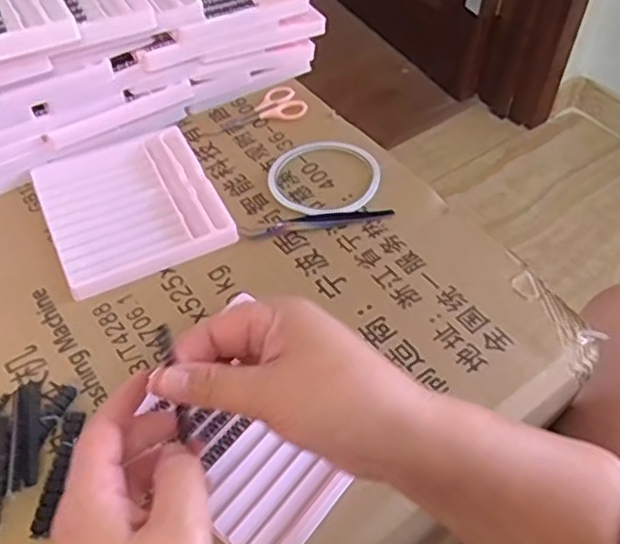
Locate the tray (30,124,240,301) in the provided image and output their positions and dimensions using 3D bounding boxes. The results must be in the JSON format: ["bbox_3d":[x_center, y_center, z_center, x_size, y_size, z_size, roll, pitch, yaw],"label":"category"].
[{"bbox_3d":[-0.147,-0.057,0.532,0.130,0.013,0.148,-22,54,-17],"label":"tray"}]

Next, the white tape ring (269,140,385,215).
[{"bbox_3d":[0.014,-0.081,0.552,0.089,0.005,0.089,0,51,0],"label":"white tape ring"}]

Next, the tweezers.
[{"bbox_3d":[0.005,-0.040,0.523,0.121,0.005,0.016,-7,51,-6],"label":"tweezers"}]

